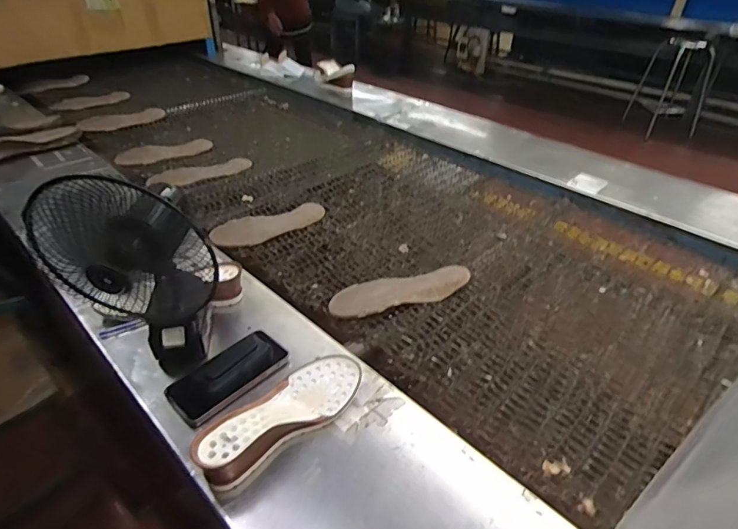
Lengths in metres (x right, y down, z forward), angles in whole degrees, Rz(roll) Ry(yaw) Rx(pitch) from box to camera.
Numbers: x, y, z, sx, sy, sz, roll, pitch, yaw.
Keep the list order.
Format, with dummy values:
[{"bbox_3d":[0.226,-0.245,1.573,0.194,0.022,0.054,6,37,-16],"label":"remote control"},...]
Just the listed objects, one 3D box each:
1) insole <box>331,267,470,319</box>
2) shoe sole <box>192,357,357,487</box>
[{"bbox_3d":[0.057,0.044,0.830,0.259,0.021,0.084,-13,41,-17],"label":"insole"},{"bbox_3d":[-0.107,0.182,0.580,0.088,0.054,0.230,30,46,33],"label":"shoe sole"}]

